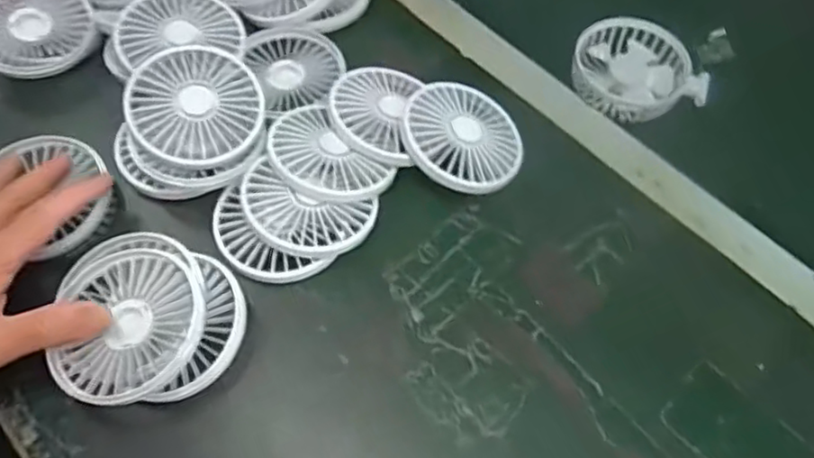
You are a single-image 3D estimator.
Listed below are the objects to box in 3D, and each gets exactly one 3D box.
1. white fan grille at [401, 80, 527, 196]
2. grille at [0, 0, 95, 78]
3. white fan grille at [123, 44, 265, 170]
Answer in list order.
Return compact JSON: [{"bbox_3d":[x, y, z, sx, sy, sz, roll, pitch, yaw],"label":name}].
[{"bbox_3d":[0.038,-0.065,0.451,0.084,0.012,0.089,-7,62,-23],"label":"white fan grille"},{"bbox_3d":[-0.283,-0.154,0.485,0.087,0.010,0.089,4,68,-10],"label":"grille"},{"bbox_3d":[-0.141,-0.082,0.435,0.084,0.014,0.084,3,73,-11],"label":"white fan grille"}]

